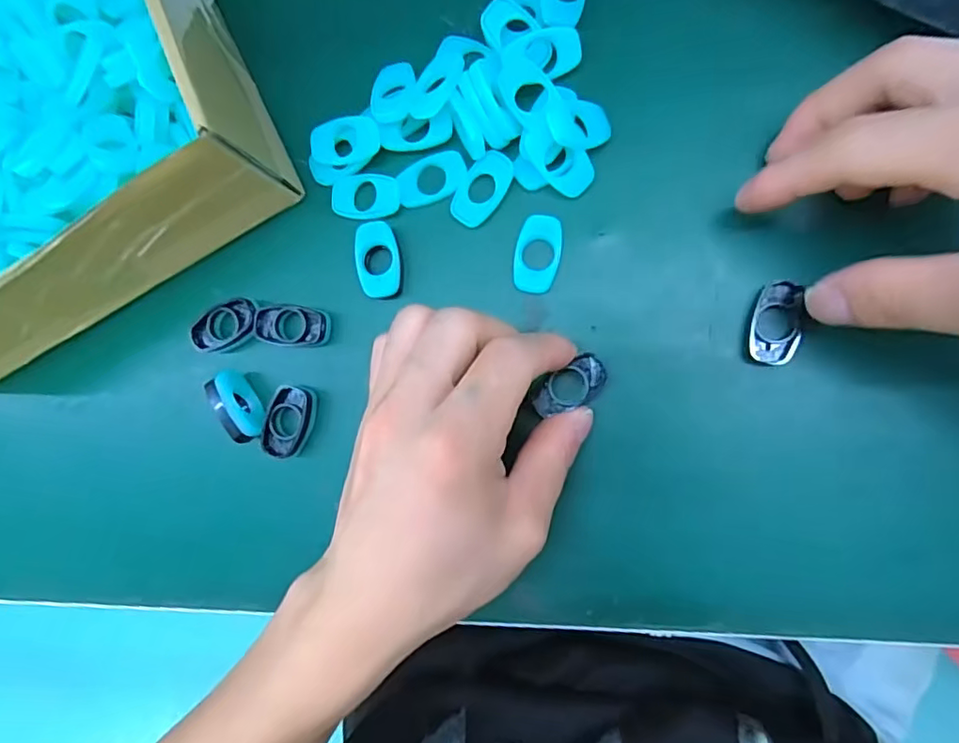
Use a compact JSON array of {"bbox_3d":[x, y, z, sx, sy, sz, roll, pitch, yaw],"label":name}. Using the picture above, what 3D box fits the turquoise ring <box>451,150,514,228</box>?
[{"bbox_3d":[0.001,-0.078,0.239,0.019,0.004,0.032,33,95,10],"label":"turquoise ring"}]

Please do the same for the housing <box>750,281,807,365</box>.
[{"bbox_3d":[0.115,-0.019,0.217,0.018,0.006,0.032,14,96,7],"label":"housing"}]

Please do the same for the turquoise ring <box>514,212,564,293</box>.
[{"bbox_3d":[0.024,-0.050,0.236,0.018,0.004,0.033,9,90,11],"label":"turquoise ring"}]

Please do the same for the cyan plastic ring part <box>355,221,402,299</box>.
[{"bbox_3d":[-0.044,-0.049,0.247,0.018,0.010,0.033,-5,88,11],"label":"cyan plastic ring part"}]

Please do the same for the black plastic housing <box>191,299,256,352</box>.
[{"bbox_3d":[-0.117,-0.021,0.259,0.033,0.005,0.018,-26,84,9],"label":"black plastic housing"}]

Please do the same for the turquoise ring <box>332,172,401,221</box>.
[{"bbox_3d":[-0.051,-0.077,0.249,0.032,0.005,0.021,9,91,11],"label":"turquoise ring"}]

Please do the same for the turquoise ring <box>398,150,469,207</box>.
[{"bbox_3d":[-0.021,-0.084,0.246,0.031,0.004,0.020,-15,86,10],"label":"turquoise ring"}]

